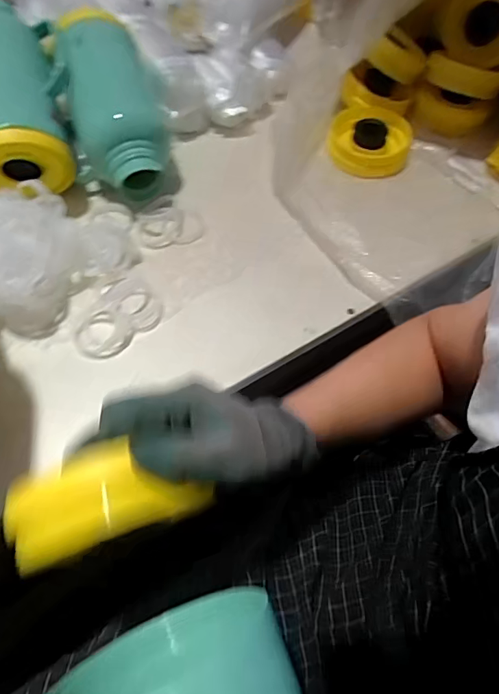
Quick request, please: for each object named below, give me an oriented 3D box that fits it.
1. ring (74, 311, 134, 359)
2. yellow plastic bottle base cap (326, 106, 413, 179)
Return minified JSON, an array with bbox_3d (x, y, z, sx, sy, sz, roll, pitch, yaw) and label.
[{"bbox_3d":[-0.190,-0.015,0.593,0.066,0.016,0.062,1,59,-1],"label":"ring"},{"bbox_3d":[0.223,-0.377,0.855,0.154,0.035,0.175,9,59,4],"label":"yellow plastic bottle base cap"}]

